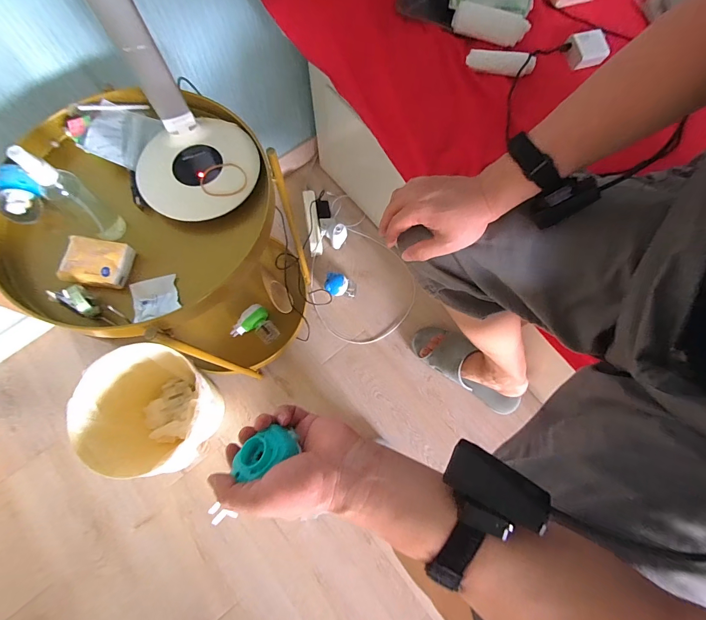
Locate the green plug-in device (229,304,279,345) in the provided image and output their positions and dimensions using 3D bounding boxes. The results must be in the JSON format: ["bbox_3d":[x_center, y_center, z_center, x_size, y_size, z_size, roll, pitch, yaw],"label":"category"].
[{"bbox_3d":[-0.227,0.041,0.812,0.091,0.043,0.091,40,76,10],"label":"green plug-in device"}]

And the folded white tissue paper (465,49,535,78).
[{"bbox_3d":[0.242,-0.405,0.573,0.108,0.030,0.023,11,73,2],"label":"folded white tissue paper"}]

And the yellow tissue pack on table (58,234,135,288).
[{"bbox_3d":[-0.321,-0.059,0.437,0.072,0.020,0.058,9,73,2],"label":"yellow tissue pack on table"}]

